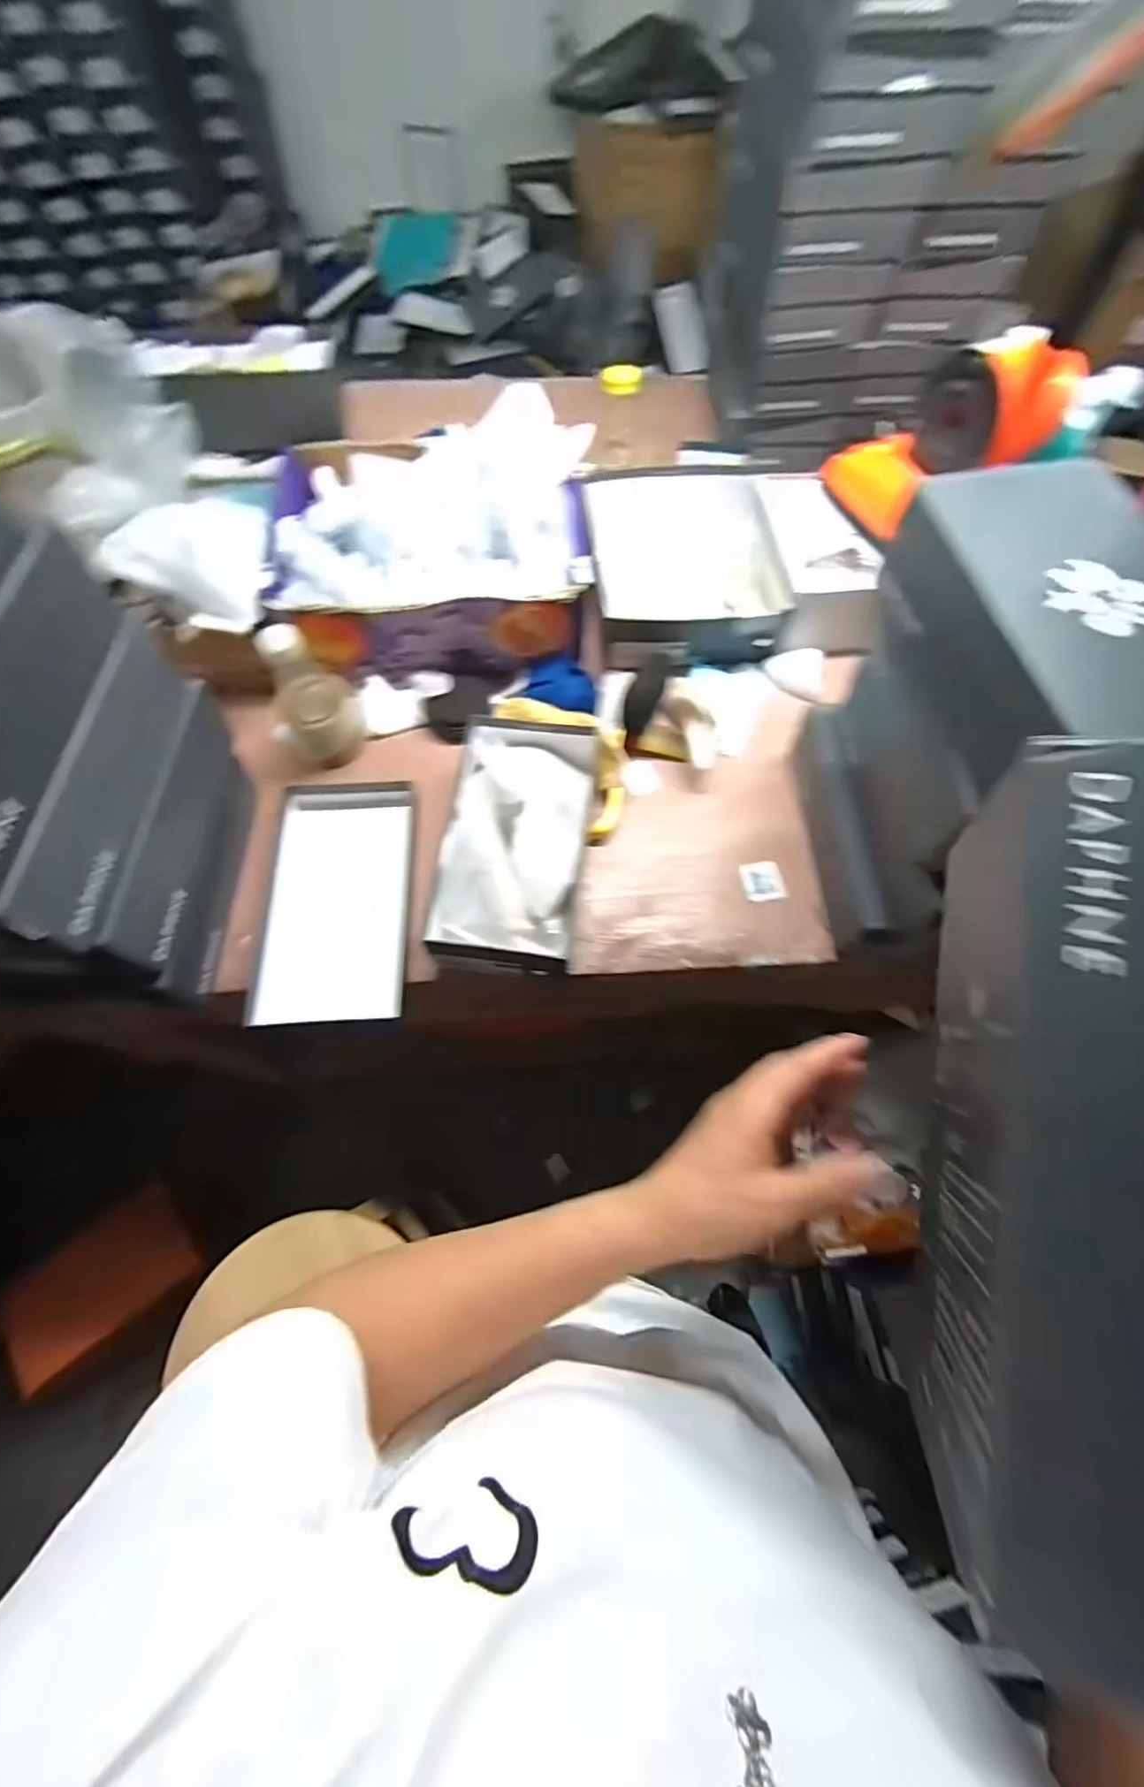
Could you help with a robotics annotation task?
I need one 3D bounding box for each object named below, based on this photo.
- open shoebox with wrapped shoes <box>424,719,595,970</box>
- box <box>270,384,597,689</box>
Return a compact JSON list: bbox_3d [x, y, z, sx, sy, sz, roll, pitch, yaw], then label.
[{"bbox_3d":[-0.063,-0.061,0.718,0.156,0.072,0.289,8,67,3],"label":"open shoebox with wrapped shoes"},{"bbox_3d":[-0.190,-0.483,0.853,0.413,0.180,0.348,-9,67,-4],"label":"box"}]

